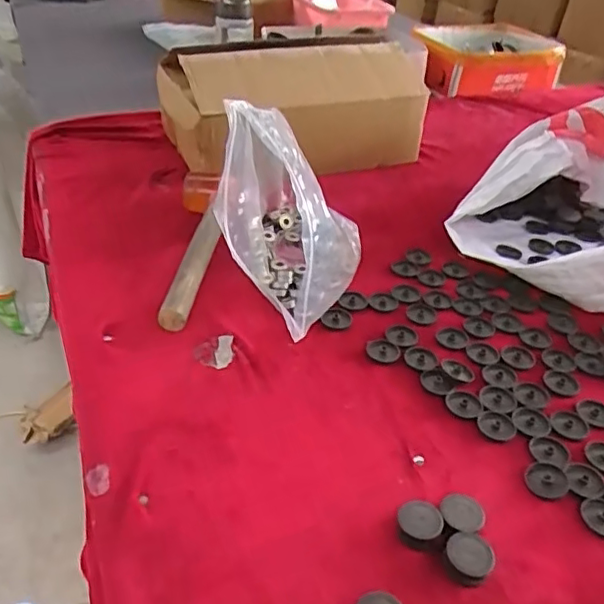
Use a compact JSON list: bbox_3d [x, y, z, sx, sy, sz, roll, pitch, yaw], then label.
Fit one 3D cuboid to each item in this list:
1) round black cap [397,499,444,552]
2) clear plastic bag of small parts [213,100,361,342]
[{"bbox_3d":[0.087,0.166,0.447,0.032,0.017,0.031,3,36,-2],"label":"round black cap"},{"bbox_3d":[-0.001,-0.115,0.666,0.132,0.202,0.246,11,37,8],"label":"clear plastic bag of small parts"}]

